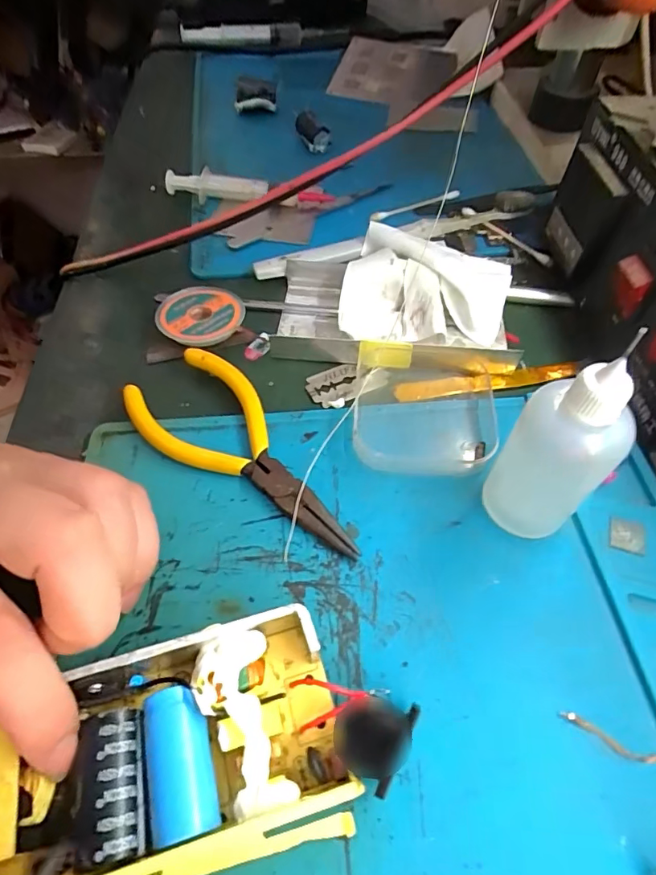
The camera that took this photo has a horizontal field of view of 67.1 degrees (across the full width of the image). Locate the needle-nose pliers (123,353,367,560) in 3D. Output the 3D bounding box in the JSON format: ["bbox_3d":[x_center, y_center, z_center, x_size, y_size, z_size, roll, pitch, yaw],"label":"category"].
[{"bbox_3d":[-0.036,0.007,0.218,0.125,0.014,0.051,38,63,23],"label":"needle-nose pliers"}]

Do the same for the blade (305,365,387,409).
[{"bbox_3d":[0.009,-0.029,0.250,0.038,0.007,0.021,-17,56,-12],"label":"blade"}]

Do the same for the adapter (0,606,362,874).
[{"bbox_3d":[-0.063,0.096,0.140,0.131,0.023,0.059,-10,55,-14],"label":"adapter"}]

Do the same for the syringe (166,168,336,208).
[{"bbox_3d":[-0.074,-0.167,0.333,0.072,0.020,0.013,11,55,8],"label":"syringe"}]

